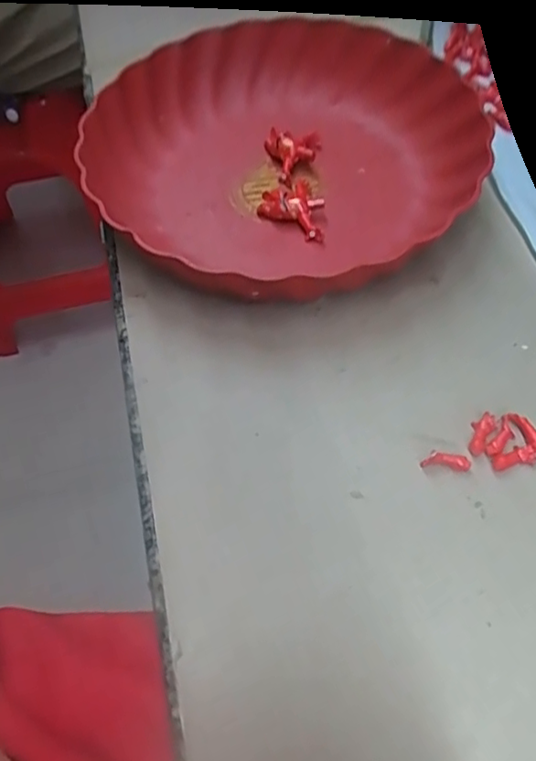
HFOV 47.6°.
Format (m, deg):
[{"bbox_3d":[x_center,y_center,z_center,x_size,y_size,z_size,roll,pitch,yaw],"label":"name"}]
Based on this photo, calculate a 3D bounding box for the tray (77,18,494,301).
[{"bbox_3d":[0.007,-0.141,0.387,0.233,0.047,0.231,-41,66,-20],"label":"tray"}]

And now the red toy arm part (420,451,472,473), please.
[{"bbox_3d":[0.087,0.040,0.296,0.023,0.008,0.007,7,60,6],"label":"red toy arm part"}]

